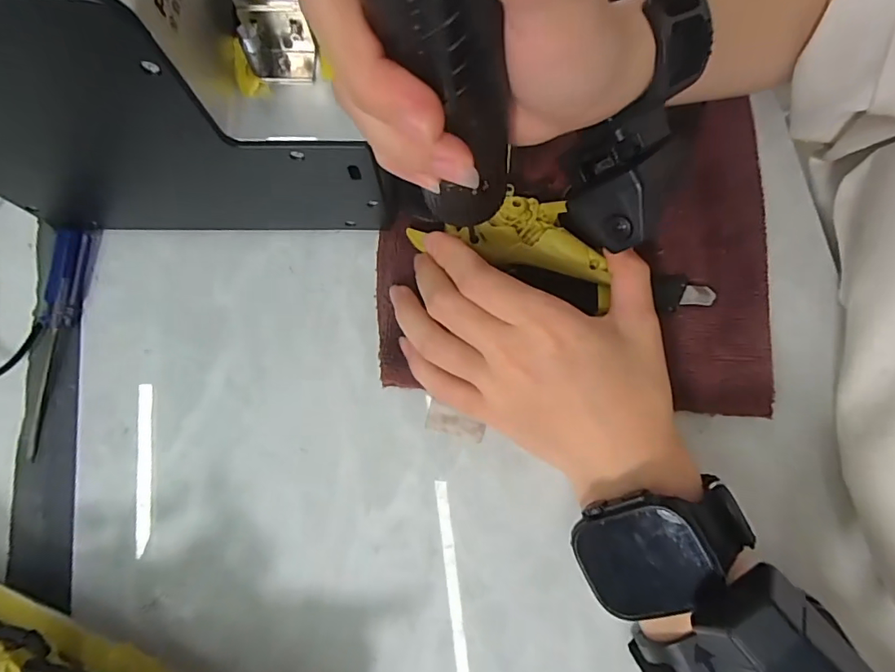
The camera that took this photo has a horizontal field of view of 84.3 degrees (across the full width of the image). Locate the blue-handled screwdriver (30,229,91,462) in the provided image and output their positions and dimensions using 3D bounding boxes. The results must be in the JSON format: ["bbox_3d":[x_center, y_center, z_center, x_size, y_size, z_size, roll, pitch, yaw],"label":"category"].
[{"bbox_3d":[-0.205,0.001,0.254,0.014,0.013,0.115,5,78,3],"label":"blue-handled screwdriver"}]

